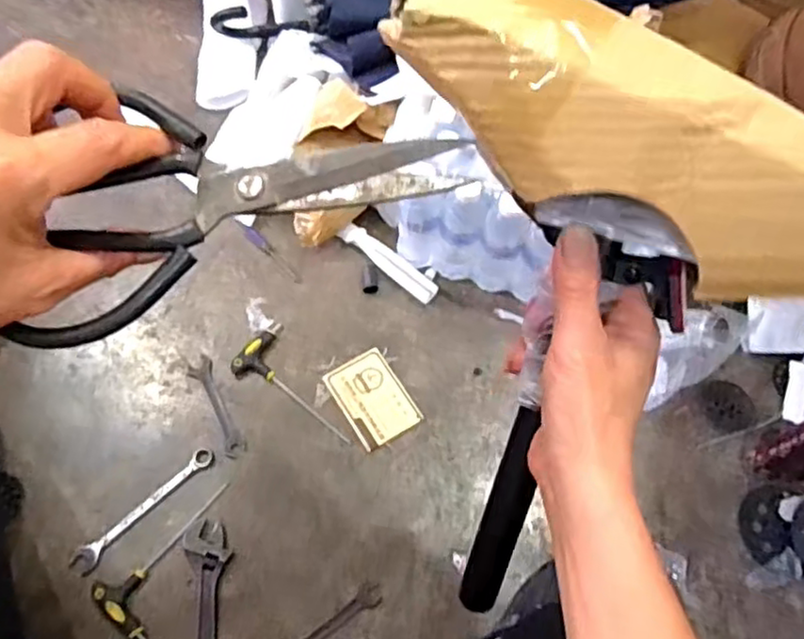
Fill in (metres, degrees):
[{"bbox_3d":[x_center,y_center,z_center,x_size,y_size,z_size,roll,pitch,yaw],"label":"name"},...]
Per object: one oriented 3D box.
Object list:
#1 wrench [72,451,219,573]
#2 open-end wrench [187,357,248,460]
[{"bbox_3d":[-0.336,0.248,0.894,0.211,0.007,0.033,-41,72,-20],"label":"wrench"},{"bbox_3d":[-0.261,0.121,0.956,0.035,0.004,0.154,-24,67,-14],"label":"open-end wrench"}]

